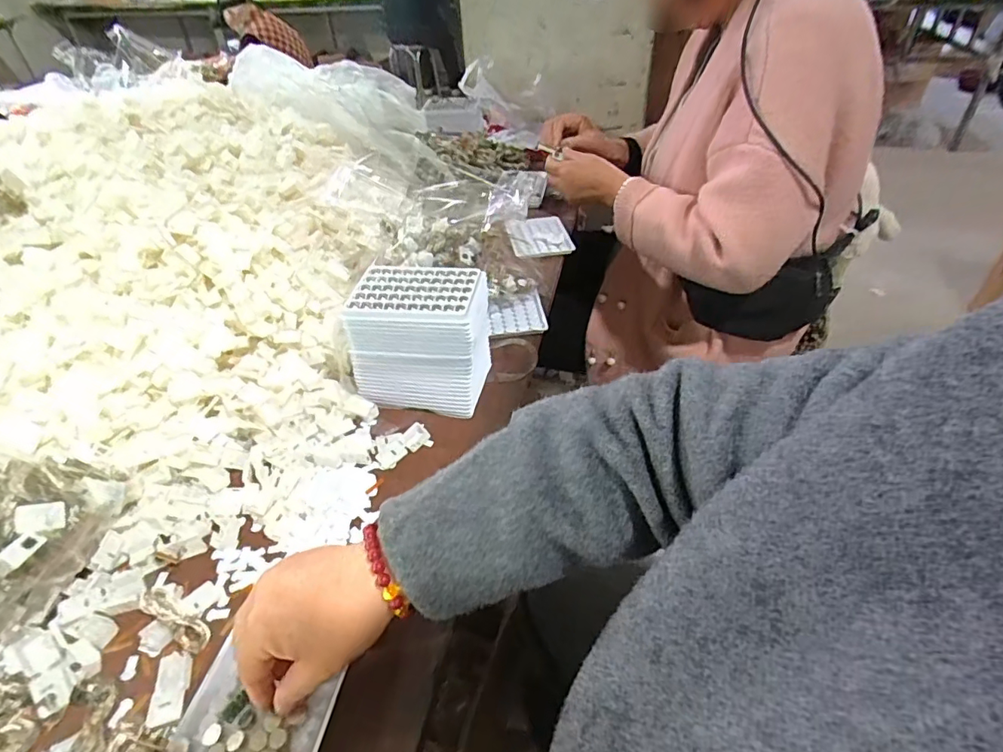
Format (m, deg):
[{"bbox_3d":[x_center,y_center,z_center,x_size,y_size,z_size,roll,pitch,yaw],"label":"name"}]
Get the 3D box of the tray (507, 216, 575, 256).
[{"bbox_3d":[0.059,-0.235,0.867,0.095,0.017,0.131,-9,42,-7],"label":"tray"}]

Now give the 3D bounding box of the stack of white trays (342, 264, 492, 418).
[{"bbox_3d":[-0.084,-0.040,0.559,0.140,0.124,0.097,0,41,4],"label":"stack of white trays"}]

